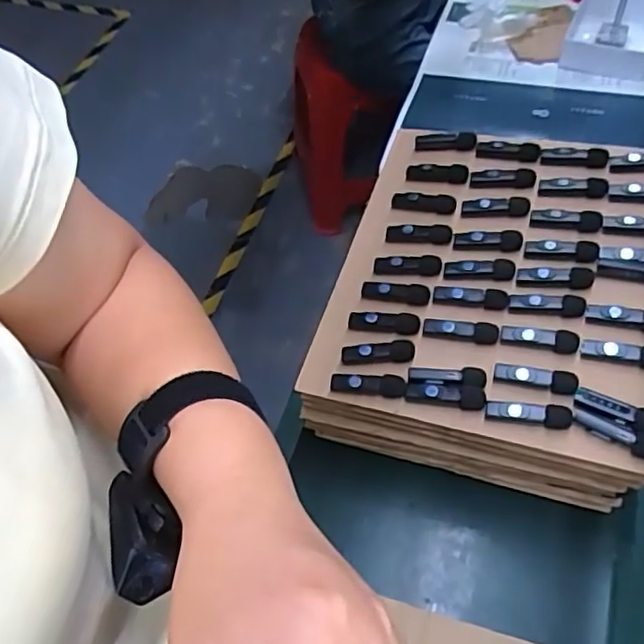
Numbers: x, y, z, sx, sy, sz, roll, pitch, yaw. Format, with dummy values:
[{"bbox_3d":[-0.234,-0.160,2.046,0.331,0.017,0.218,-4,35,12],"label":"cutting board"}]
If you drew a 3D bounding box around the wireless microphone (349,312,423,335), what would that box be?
[{"bbox_3d":[0.058,0.001,0.579,0.067,0.019,0.018,10,59,10],"label":"wireless microphone"}]

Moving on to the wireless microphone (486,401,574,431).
[{"bbox_3d":[0.166,0.074,0.499,0.065,0.012,0.016,8,59,9],"label":"wireless microphone"}]

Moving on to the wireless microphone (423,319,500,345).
[{"bbox_3d":[0.126,0.008,0.559,0.065,0.014,0.014,5,59,8],"label":"wireless microphone"}]

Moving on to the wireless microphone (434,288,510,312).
[{"bbox_3d":[0.138,-0.022,0.576,0.066,0.019,0.015,8,59,9],"label":"wireless microphone"}]

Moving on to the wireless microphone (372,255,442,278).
[{"bbox_3d":[0.084,-0.055,0.608,0.065,0.015,0.016,3,58,6],"label":"wireless microphone"}]

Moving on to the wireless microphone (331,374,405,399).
[{"bbox_3d":[0.041,0.055,0.546,0.066,0.016,0.017,6,59,8],"label":"wireless microphone"}]

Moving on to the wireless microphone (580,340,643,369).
[{"bbox_3d":[0.252,0.027,0.516,0.067,0.019,0.012,10,59,11],"label":"wireless microphone"}]

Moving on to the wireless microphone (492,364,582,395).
[{"bbox_3d":[0.176,0.048,0.514,0.065,0.016,0.017,10,59,10],"label":"wireless microphone"}]

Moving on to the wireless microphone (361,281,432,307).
[{"bbox_3d":[0.070,-0.029,0.596,0.064,0.013,0.021,10,59,11],"label":"wireless microphone"}]

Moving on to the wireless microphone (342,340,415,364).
[{"bbox_3d":[0.051,0.027,0.560,0.064,0.017,0.015,0,58,5],"label":"wireless microphone"}]

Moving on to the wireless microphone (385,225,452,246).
[{"bbox_3d":[0.097,-0.088,0.626,0.065,0.020,0.018,12,60,12],"label":"wireless microphone"}]

